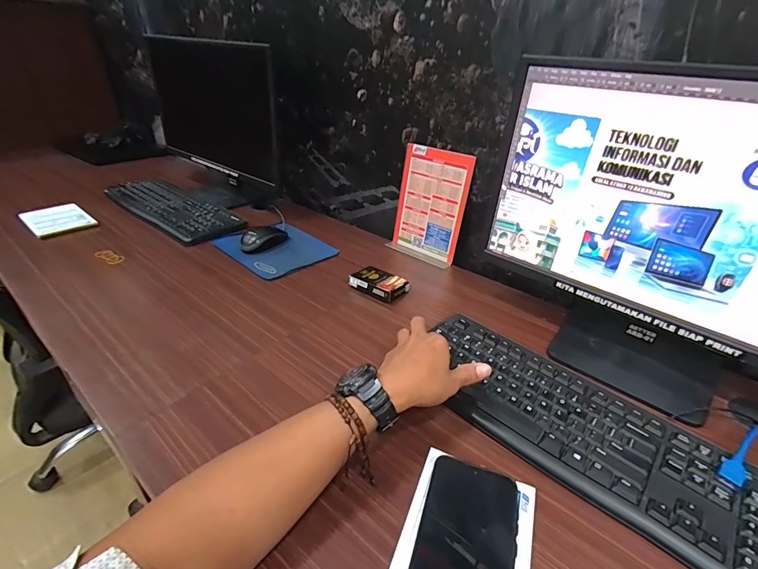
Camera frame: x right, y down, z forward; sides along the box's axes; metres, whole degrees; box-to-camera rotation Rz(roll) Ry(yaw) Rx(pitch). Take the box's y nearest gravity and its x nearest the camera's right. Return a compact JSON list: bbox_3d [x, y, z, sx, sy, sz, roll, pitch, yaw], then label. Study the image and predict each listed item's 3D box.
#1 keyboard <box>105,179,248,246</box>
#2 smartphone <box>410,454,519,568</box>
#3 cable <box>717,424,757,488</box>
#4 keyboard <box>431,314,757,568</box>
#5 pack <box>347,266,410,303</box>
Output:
[{"bbox_3d":[-0.496,-0.187,0.892,0.406,0.033,0.154,25,40,31],"label":"keyboard"},{"bbox_3d":[0.071,0.225,0.312,0.080,0.015,0.159,13,35,15],"label":"smartphone"},{"bbox_3d":[0.372,0.172,0.385,0.100,0.013,0.018,-23,41,-32],"label":"cable"},{"bbox_3d":[0.232,0.163,0.417,0.154,0.017,0.420,-26,42,-35],"label":"keyboard"},{"bbox_3d":[0.001,-0.001,0.659,0.088,0.026,0.065,23,39,29],"label":"pack"}]

